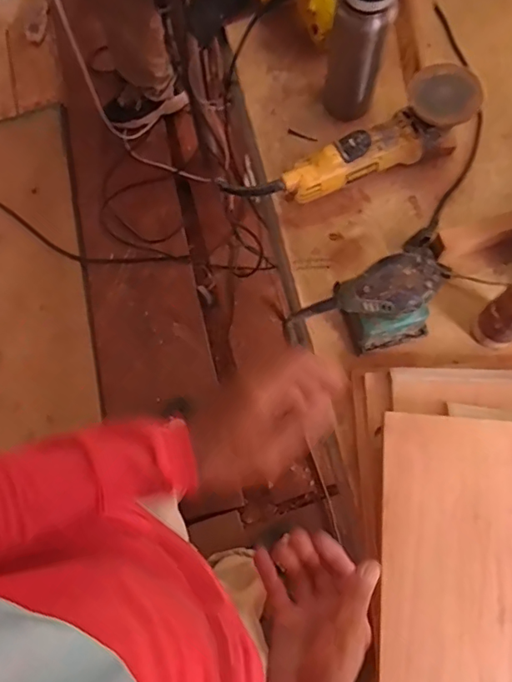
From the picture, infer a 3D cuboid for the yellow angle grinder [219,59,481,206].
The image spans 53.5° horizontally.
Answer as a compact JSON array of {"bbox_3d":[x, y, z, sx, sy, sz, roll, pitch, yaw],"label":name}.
[{"bbox_3d":[0.133,-0.271,0.718,0.360,0.093,0.093,-25,74,-2],"label":"yellow angle grinder"}]

